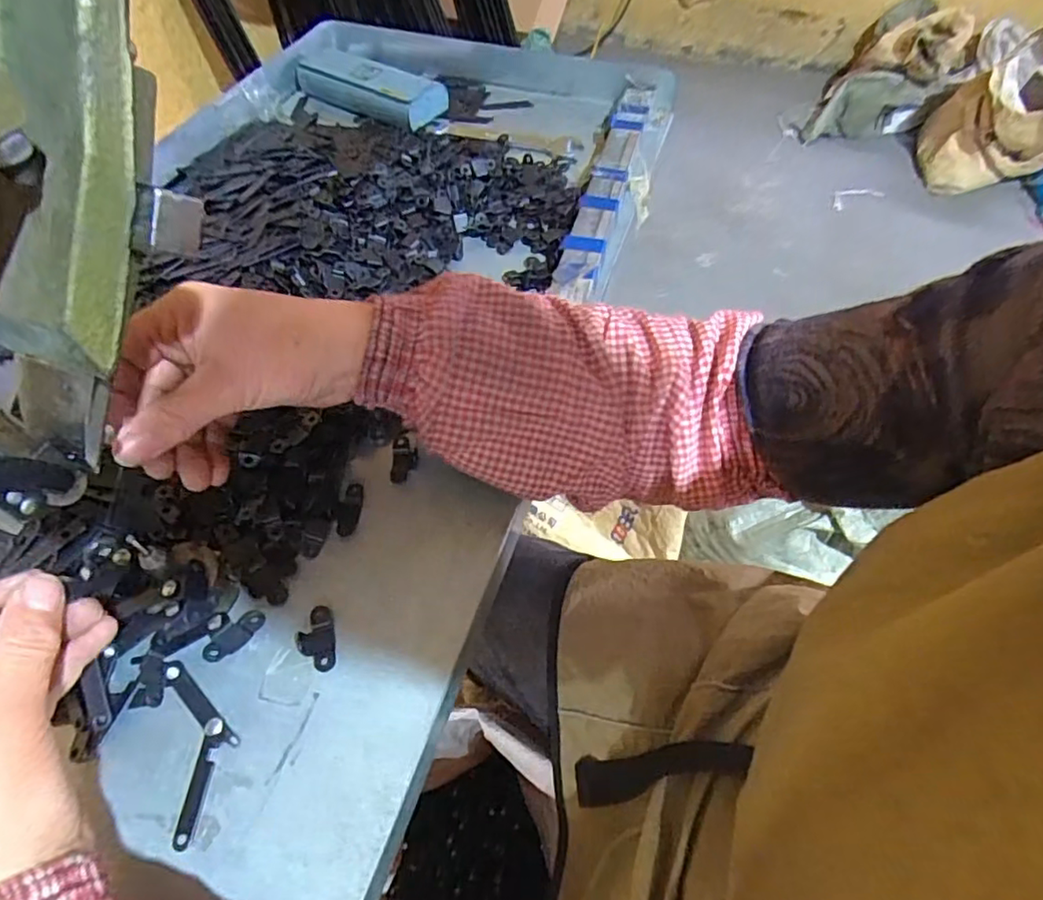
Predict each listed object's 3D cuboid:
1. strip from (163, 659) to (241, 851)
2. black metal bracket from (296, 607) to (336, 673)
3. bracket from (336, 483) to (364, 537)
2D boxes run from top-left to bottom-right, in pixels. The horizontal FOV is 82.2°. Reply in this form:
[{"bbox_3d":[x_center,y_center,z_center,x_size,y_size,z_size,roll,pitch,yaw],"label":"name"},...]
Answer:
[{"bbox_3d":[-0.150,0.136,0.282,0.029,0.006,0.081,-16,57,-12],"label":"strip"},{"bbox_3d":[-0.105,0.098,0.308,0.019,0.004,0.033,-14,56,-10],"label":"black metal bracket"},{"bbox_3d":[-0.101,0.035,0.352,0.012,0.004,0.033,2,55,0],"label":"bracket"}]

